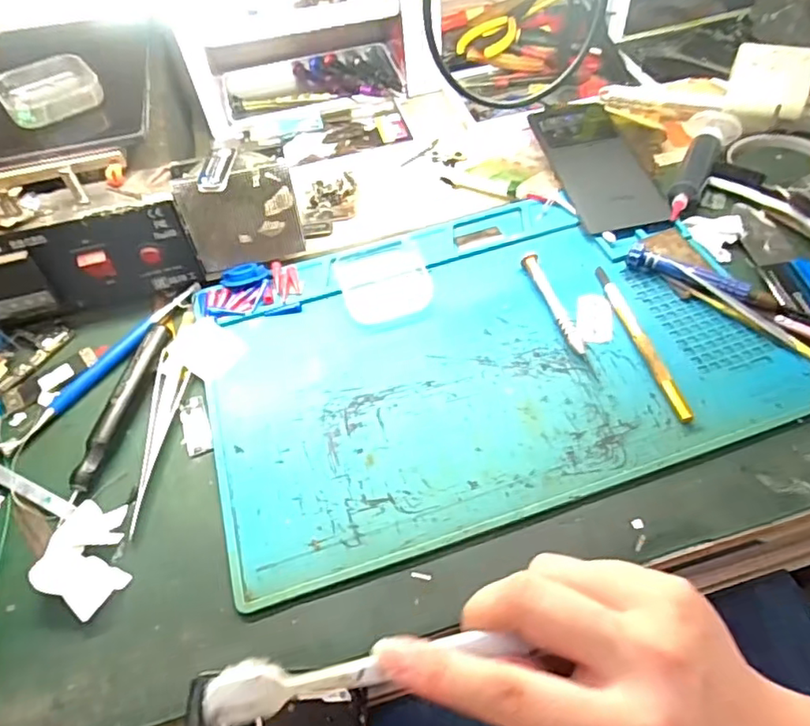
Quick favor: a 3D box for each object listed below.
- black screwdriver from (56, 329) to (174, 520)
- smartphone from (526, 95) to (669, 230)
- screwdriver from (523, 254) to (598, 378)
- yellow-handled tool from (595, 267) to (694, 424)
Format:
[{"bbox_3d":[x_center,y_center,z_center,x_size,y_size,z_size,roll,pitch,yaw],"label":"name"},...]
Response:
[{"bbox_3d":[-0.186,0.032,0.382,0.016,0.012,0.139,7,56,9],"label":"black screwdriver"},{"bbox_3d":[0.165,-0.174,0.507,0.075,0.009,0.169,-10,55,-3],"label":"smartphone"},{"bbox_3d":[0.107,-0.037,0.410,0.011,0.006,0.107,-15,55,-6],"label":"screwdriver"},{"bbox_3d":[0.157,-0.018,0.393,0.010,0.008,0.134,-12,55,-4],"label":"yellow-handled tool"}]

